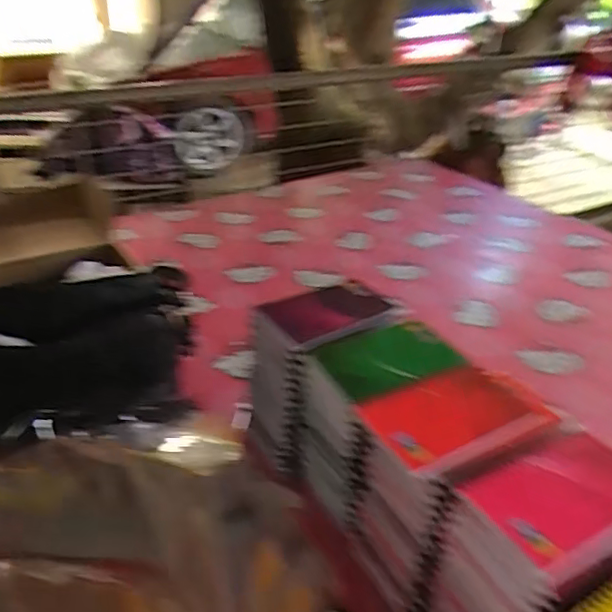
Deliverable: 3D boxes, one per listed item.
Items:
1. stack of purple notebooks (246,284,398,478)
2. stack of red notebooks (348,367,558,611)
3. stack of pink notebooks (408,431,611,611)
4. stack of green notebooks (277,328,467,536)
[{"bbox_3d":[0.014,0.081,0.680,0.143,0.179,0.098,-13,33,-25],"label":"stack of purple notebooks"},{"bbox_3d":[0.124,0.164,0.541,0.142,0.183,0.098,-16,36,-28],"label":"stack of red notebooks"},{"bbox_3d":[0.181,0.210,0.470,0.135,0.180,0.102,-15,34,-28],"label":"stack of pink notebooks"},{"bbox_3d":[0.068,0.122,0.611,0.142,0.177,0.102,-13,34,-23],"label":"stack of green notebooks"}]

